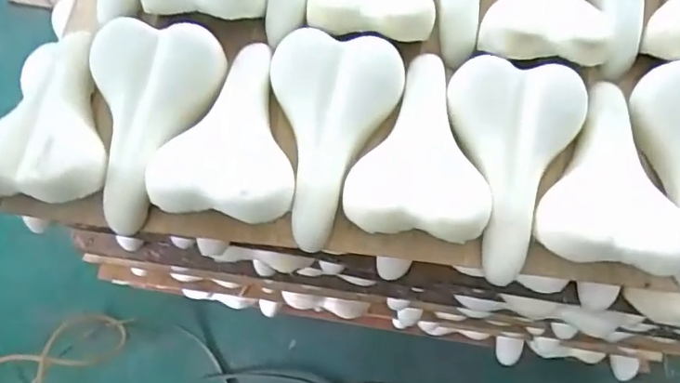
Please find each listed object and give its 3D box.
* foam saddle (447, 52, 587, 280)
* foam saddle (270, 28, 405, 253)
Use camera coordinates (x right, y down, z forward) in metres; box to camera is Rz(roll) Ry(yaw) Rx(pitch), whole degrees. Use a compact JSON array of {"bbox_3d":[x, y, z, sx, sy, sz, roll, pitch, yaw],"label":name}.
[{"bbox_3d":[0.209,-0.031,0.666,0.154,0.042,0.267,6,78,0],"label":"foam saddle"},{"bbox_3d":[-0.023,-0.067,0.680,0.164,0.070,0.262,13,66,4],"label":"foam saddle"}]

